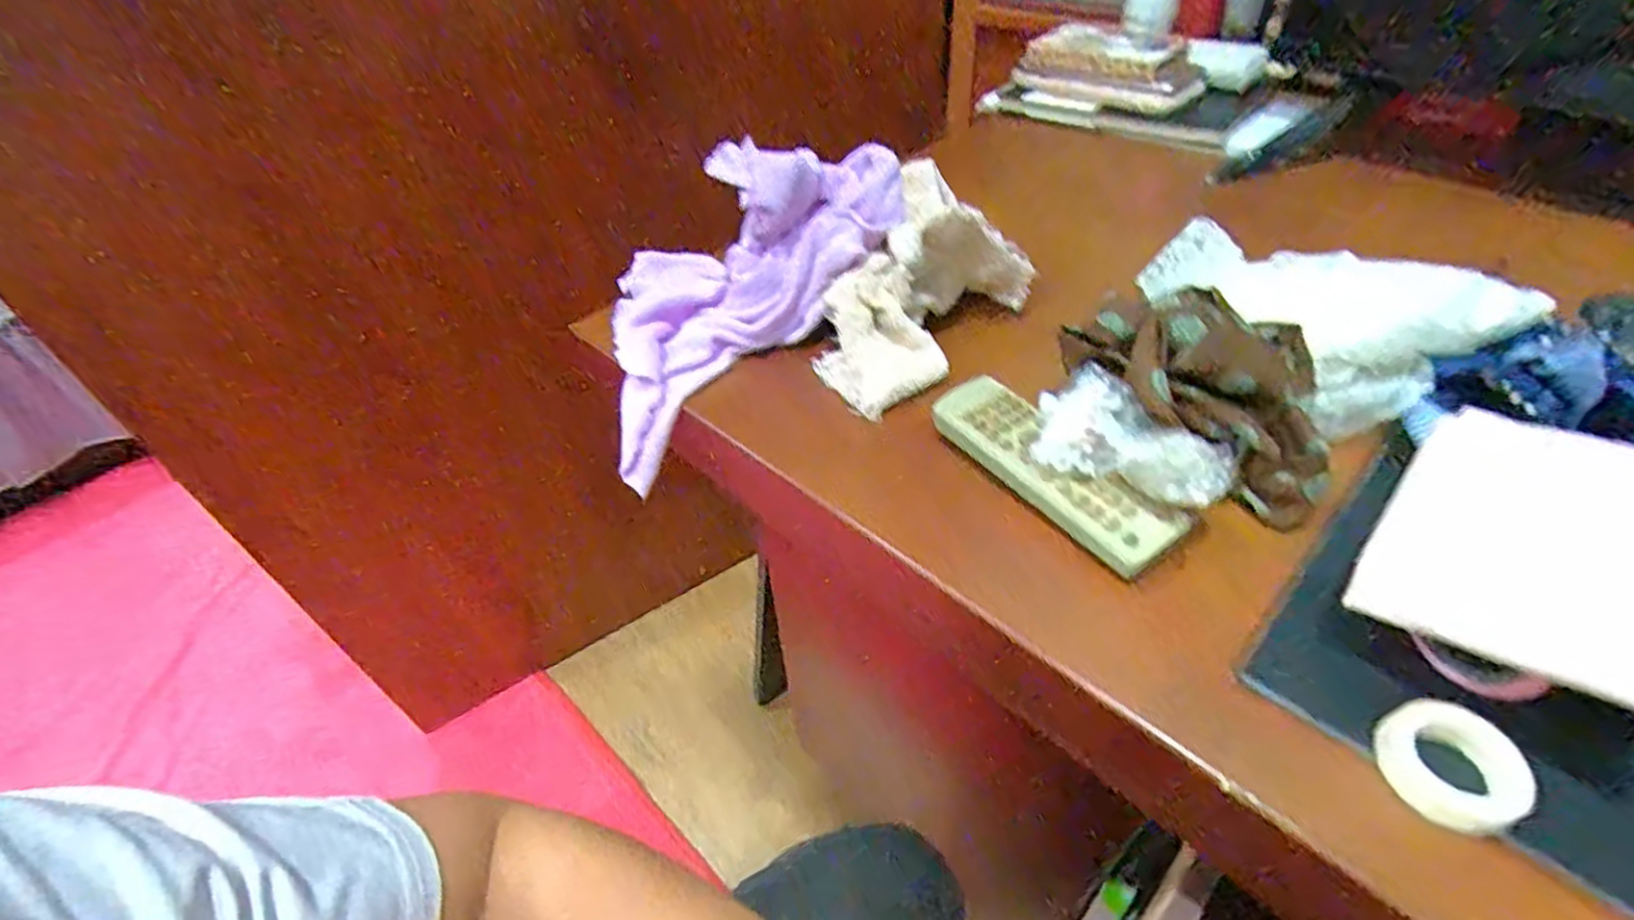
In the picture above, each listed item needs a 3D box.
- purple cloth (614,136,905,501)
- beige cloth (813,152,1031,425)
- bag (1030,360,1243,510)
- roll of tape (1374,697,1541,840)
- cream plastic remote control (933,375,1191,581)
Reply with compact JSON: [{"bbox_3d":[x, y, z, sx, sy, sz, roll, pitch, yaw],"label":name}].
[{"bbox_3d":[-0.065,-0.121,0.436,0.200,0.133,0.144,-29,49,-22],"label":"purple cloth"},{"bbox_3d":[0.055,-0.102,0.387,0.140,0.093,0.072,-32,50,-25],"label":"beige cloth"},{"bbox_3d":[0.135,-0.011,0.303,0.079,0.023,0.046,19,49,23],"label":"bag"},{"bbox_3d":[0.201,0.096,0.225,0.031,0.016,0.038,-18,45,-13],"label":"roll of tape"},{"bbox_3d":[0.104,0.002,0.320,0.040,0.014,0.119,-30,49,-24],"label":"cream plastic remote control"}]

